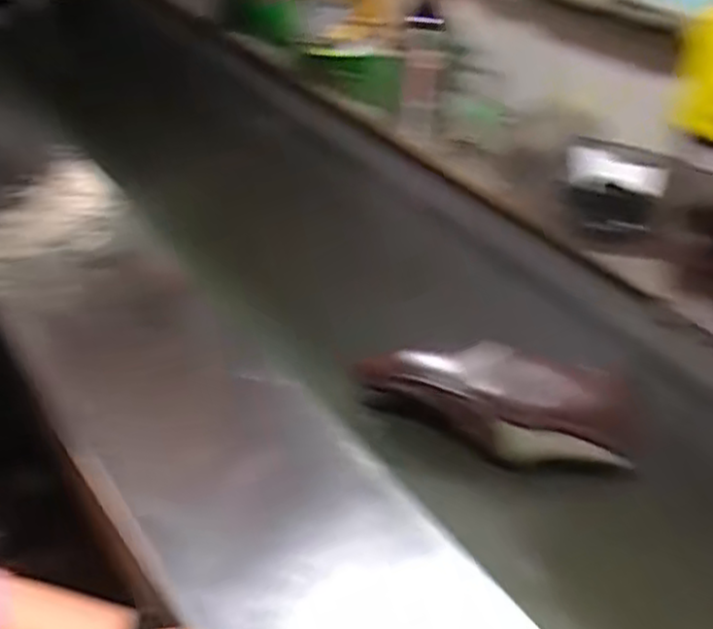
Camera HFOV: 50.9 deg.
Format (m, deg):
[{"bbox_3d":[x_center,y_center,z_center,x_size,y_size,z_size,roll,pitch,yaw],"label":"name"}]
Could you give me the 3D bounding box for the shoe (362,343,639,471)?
[{"bbox_3d":[0.155,0.094,0.788,0.294,0.078,0.089,6,41,2],"label":"shoe"}]

